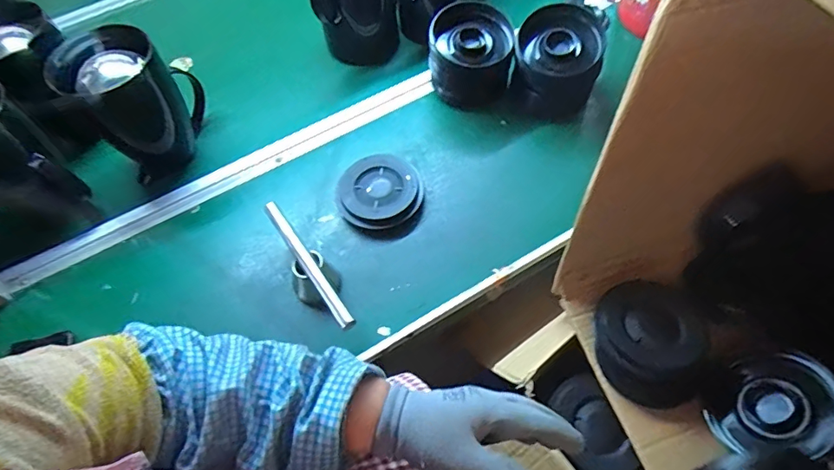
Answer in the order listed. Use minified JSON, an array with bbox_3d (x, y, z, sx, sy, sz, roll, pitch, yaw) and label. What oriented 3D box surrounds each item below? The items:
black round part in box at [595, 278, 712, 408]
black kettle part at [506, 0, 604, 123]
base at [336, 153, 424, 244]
[{"bbox_3d":[0.274,0.122,0.560,0.125,0.060,0.127,-2,60,3],"label":"black round part in box"},{"bbox_3d":[0.204,-0.251,0.723,0.127,0.122,0.111,14,62,12],"label":"black kettle part"},{"bbox_3d":[-0.046,-0.055,0.683,0.118,0.023,0.127,-2,60,3],"label":"base"}]

